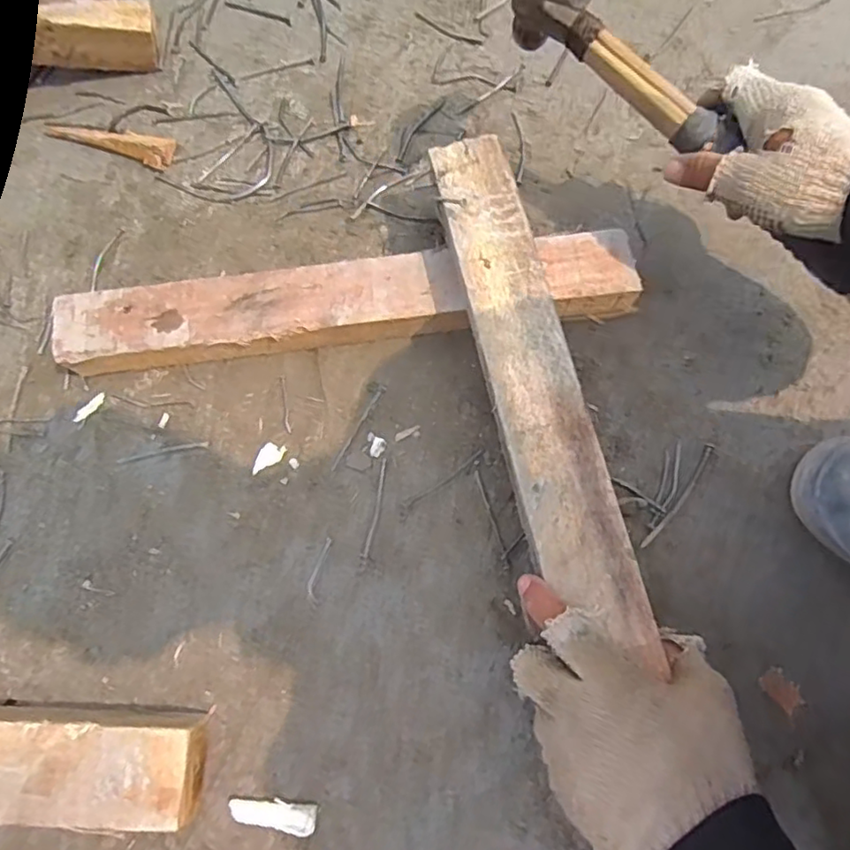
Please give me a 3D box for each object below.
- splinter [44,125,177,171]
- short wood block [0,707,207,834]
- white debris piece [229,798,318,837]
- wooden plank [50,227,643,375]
[{"bbox_3d":[-0.292,-0.265,0.566,0.129,0.011,0.030,18,77,6],"label":"splinter"},{"bbox_3d":[-0.254,0.227,0.419,0.205,0.052,0.065,2,74,2],"label":"short wood block"},{"bbox_3d":[-0.105,0.270,0.427,0.059,0.005,0.019,8,76,4],"label":"white debris piece"},{"bbox_3d":[-0.062,-0.101,0.500,0.452,0.043,0.071,-8,76,0],"label":"wooden plank"}]

